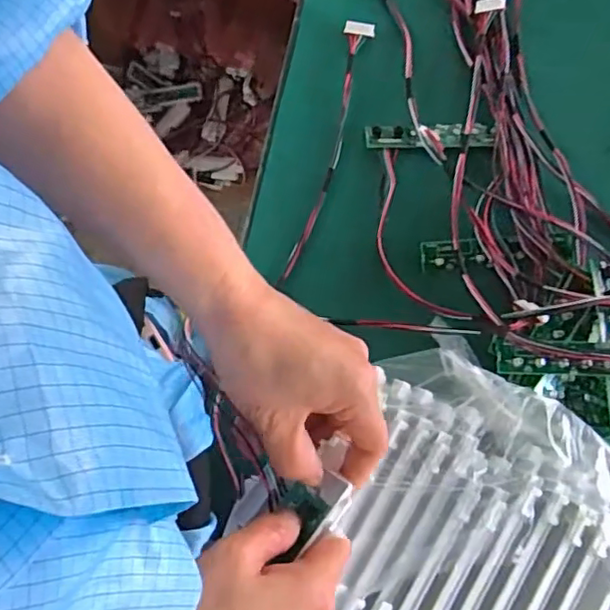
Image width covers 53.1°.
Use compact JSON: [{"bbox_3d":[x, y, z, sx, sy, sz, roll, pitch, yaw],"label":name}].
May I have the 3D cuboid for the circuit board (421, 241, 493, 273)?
[{"bbox_3d":[0.118,-0.039,0.480,0.051,0.012,0.024,-4,76,-2],"label":"circuit board"}]

